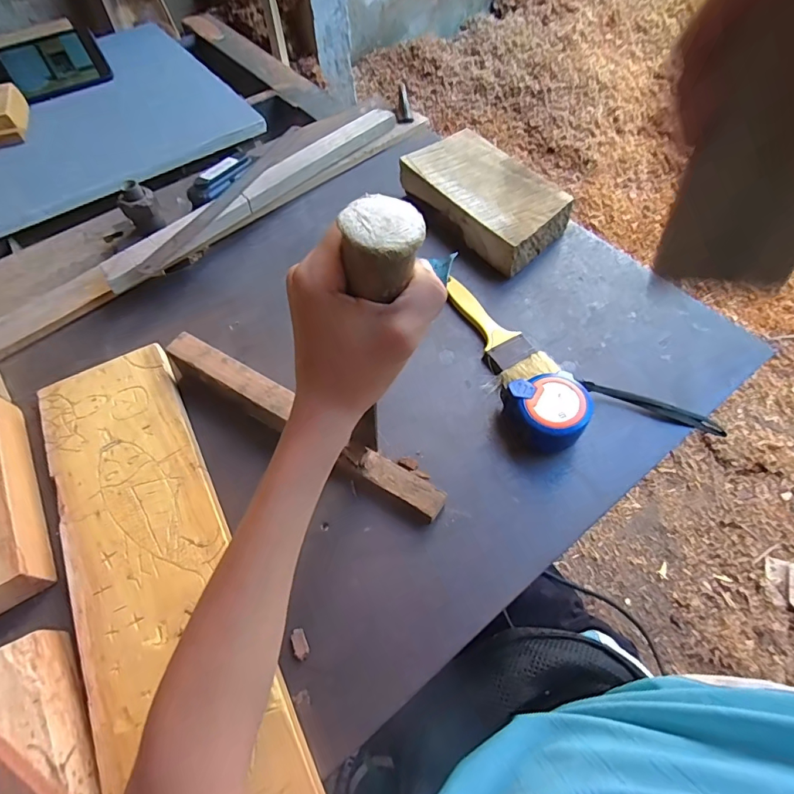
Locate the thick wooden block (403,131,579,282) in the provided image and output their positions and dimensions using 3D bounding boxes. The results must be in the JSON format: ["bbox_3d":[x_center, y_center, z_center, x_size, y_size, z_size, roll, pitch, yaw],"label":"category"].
[{"bbox_3d":[0.106,-0.240,0.537,0.117,0.040,0.200,-35,65,-16],"label":"thick wooden block"}]

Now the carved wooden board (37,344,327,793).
[{"bbox_3d":[-0.188,0.125,0.349,0.116,0.019,0.401,-26,63,-12],"label":"carved wooden board"}]

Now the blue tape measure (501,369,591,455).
[{"bbox_3d":[0.128,0.012,0.389,0.061,0.046,0.056,-1,60,2],"label":"blue tape measure"}]

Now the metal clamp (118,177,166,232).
[{"bbox_3d":[-0.290,-0.215,0.510,0.036,0.048,0.027,-20,62,-9],"label":"metal clamp"}]

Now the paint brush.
[{"bbox_3d":[0.092,-0.068,0.456,0.054,0.016,0.148,-29,63,-13],"label":"paint brush"}]

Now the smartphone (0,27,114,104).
[{"bbox_3d":[-0.560,-0.540,0.729,0.158,0.011,0.094,-36,100,-18],"label":"smartphone"}]

